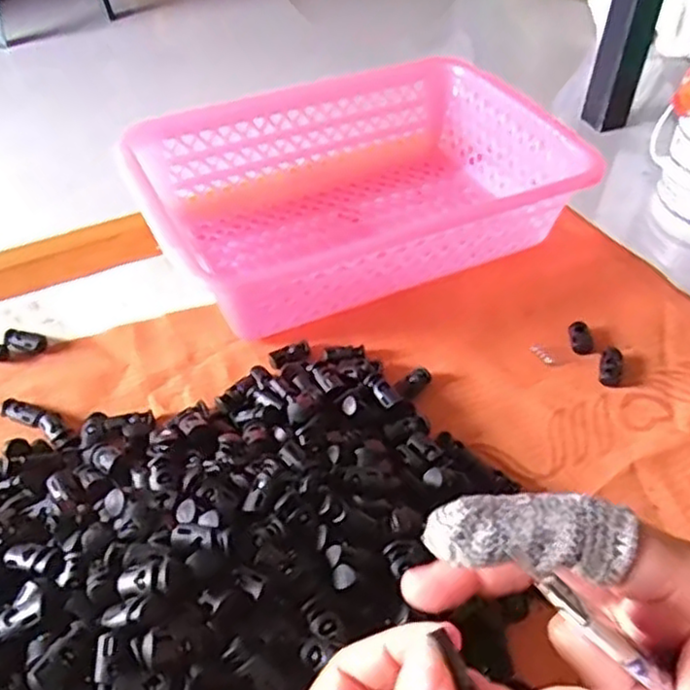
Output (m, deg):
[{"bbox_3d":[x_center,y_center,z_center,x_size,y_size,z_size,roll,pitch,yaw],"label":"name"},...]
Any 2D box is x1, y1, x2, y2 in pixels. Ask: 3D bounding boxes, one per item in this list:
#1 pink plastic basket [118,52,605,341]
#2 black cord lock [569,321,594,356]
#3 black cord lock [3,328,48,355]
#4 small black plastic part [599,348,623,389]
[{"bbox_3d":[0.009,-0.114,0.530,0.295,0.076,0.205,-20,50,-19],"label":"pink plastic basket"},{"bbox_3d":[0.158,-0.005,0.473,0.013,0.009,0.025,-3,46,-3],"label":"black cord lock"},{"bbox_3d":[-0.215,-0.002,0.472,0.028,0.008,0.016,9,47,8],"label":"black cord lock"},{"bbox_3d":[0.171,0.014,0.455,0.014,0.008,0.028,15,48,13],"label":"small black plastic part"}]

